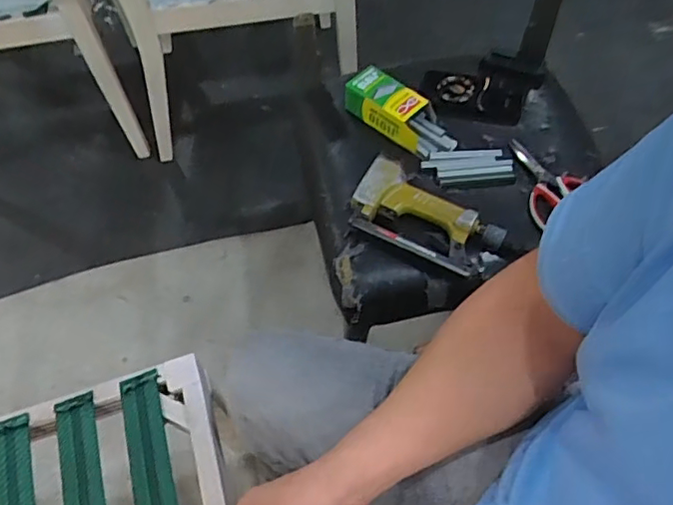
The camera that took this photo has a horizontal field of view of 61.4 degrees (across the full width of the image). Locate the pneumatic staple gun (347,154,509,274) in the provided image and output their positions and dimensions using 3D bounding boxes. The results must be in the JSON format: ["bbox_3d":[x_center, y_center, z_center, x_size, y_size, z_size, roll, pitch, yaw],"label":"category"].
[{"bbox_3d":[0.122,-0.049,0.763,0.209,0.040,0.113,24,59,17],"label":"pneumatic staple gun"}]

